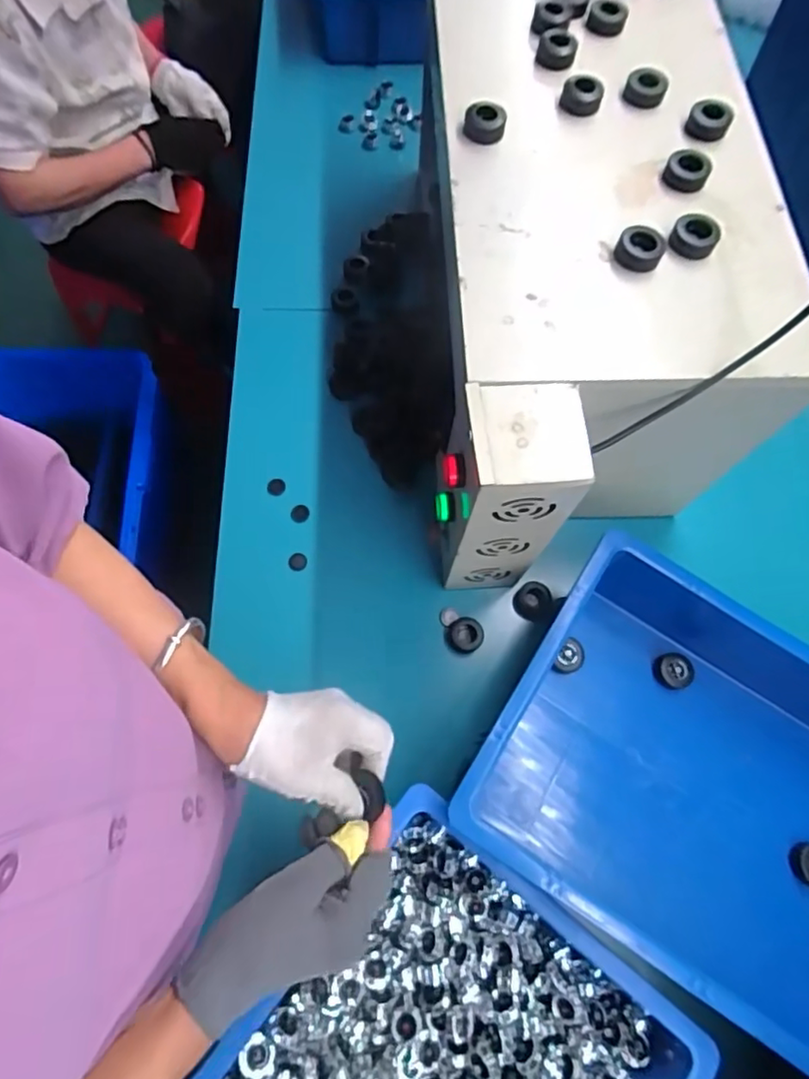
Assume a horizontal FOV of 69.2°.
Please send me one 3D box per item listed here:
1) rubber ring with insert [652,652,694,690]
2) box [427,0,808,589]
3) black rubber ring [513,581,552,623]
[{"bbox_3d":[0.295,0.143,0.637,0.044,0.014,0.038,-3,69,-4],"label":"rubber ring with insert"},{"bbox_3d":[0.178,-0.299,0.647,0.285,0.280,0.645,-1,69,-3],"label":"box"},{"bbox_3d":[0.147,0.071,0.674,0.041,0.014,0.043,1,69,-2],"label":"black rubber ring"}]

